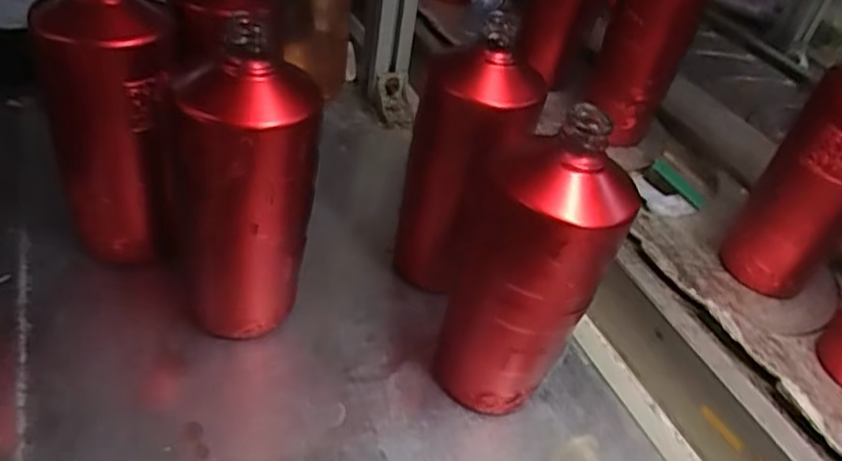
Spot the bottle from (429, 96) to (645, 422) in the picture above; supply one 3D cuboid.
[{"bbox_3d":[0.064,0.031,0.386,0.084,0.197,0.078,5,49,-2],"label":"bottle"}]

